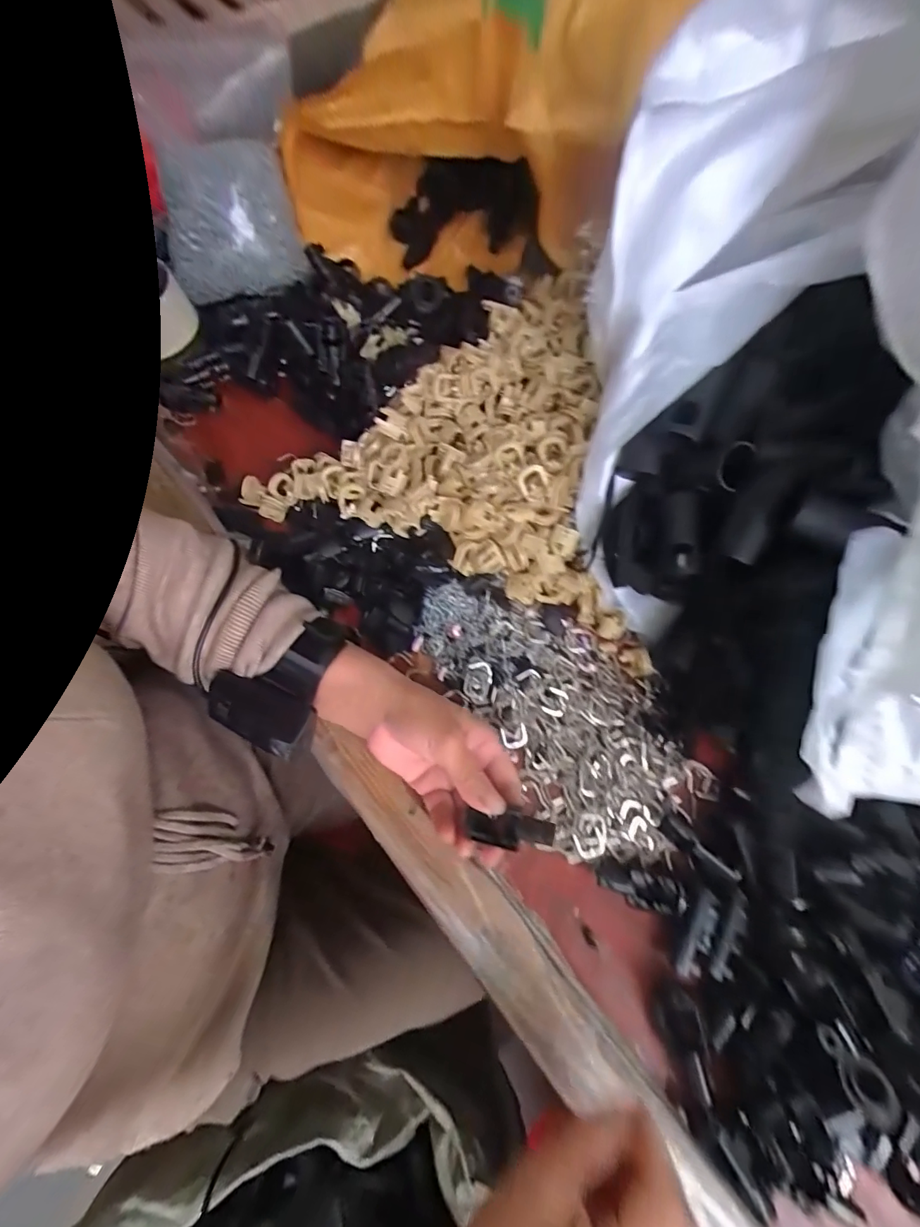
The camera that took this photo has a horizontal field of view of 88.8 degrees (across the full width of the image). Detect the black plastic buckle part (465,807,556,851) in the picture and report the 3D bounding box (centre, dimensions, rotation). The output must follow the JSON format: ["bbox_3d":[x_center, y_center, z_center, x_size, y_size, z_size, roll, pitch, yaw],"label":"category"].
[{"bbox_3d":[0.029,0.131,0.284,0.053,0.010,0.021,-5,70,20],"label":"black plastic buckle part"}]

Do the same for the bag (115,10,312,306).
[{"bbox_3d":[-0.216,-0.369,0.442,0.121,0.113,0.029,-19,34,-14],"label":"bag"}]

